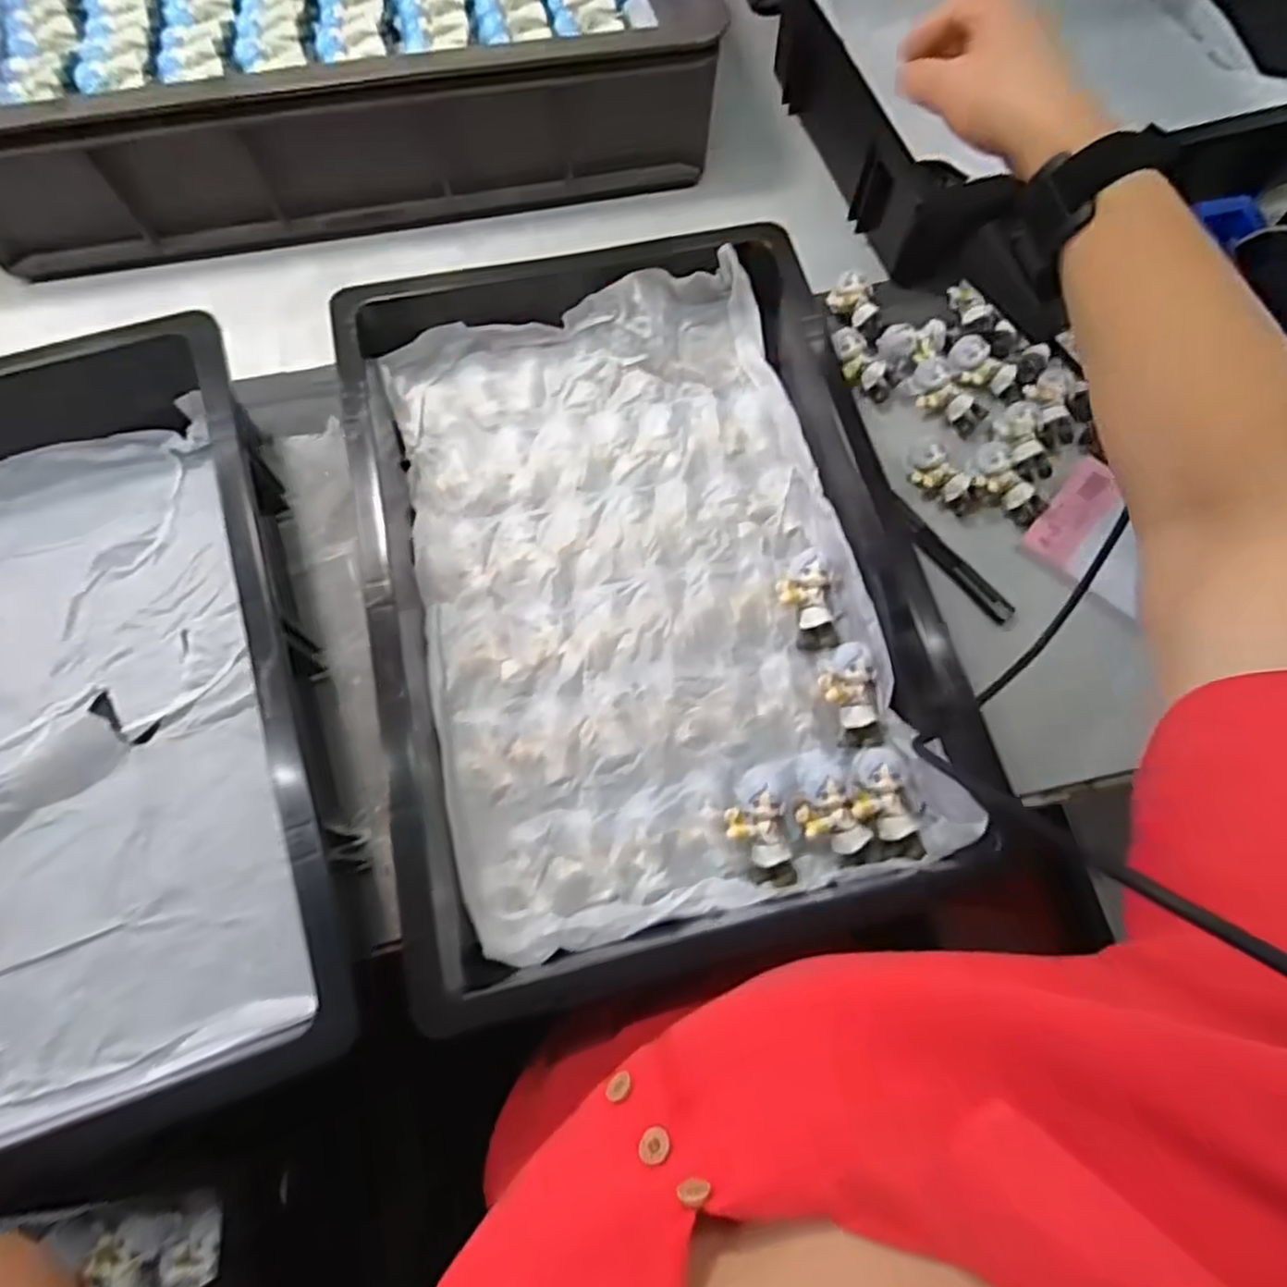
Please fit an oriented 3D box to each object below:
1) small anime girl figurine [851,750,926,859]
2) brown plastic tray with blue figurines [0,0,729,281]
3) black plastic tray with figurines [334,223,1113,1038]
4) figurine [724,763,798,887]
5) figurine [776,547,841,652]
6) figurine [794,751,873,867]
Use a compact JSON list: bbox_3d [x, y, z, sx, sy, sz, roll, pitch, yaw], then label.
[{"bbox_3d":[0.135,0.091,0.391,0.033,0.018,0.058,-4,72,-3],"label":"small anime girl figurine"},{"bbox_3d":[-0.255,-0.515,0.556,0.545,0.111,0.363,-13,73,-6],"label":"brown plastic tray with blue figurines"},{"bbox_3d":[0.001,-0.043,0.418,0.317,0.073,0.461,-10,73,-5],"label":"black plastic tray with figurines"},{"bbox_3d":[0.066,0.100,0.390,0.037,0.028,0.068,-1,72,-2],"label":"figurine"},{"bbox_3d":[0.103,-0.027,0.434,0.035,0.022,0.062,-8,86,-4],"label":"figurine"},{"bbox_3d":[0.103,0.094,0.391,0.032,0.030,0.064,-17,73,-7],"label":"figurine"}]

